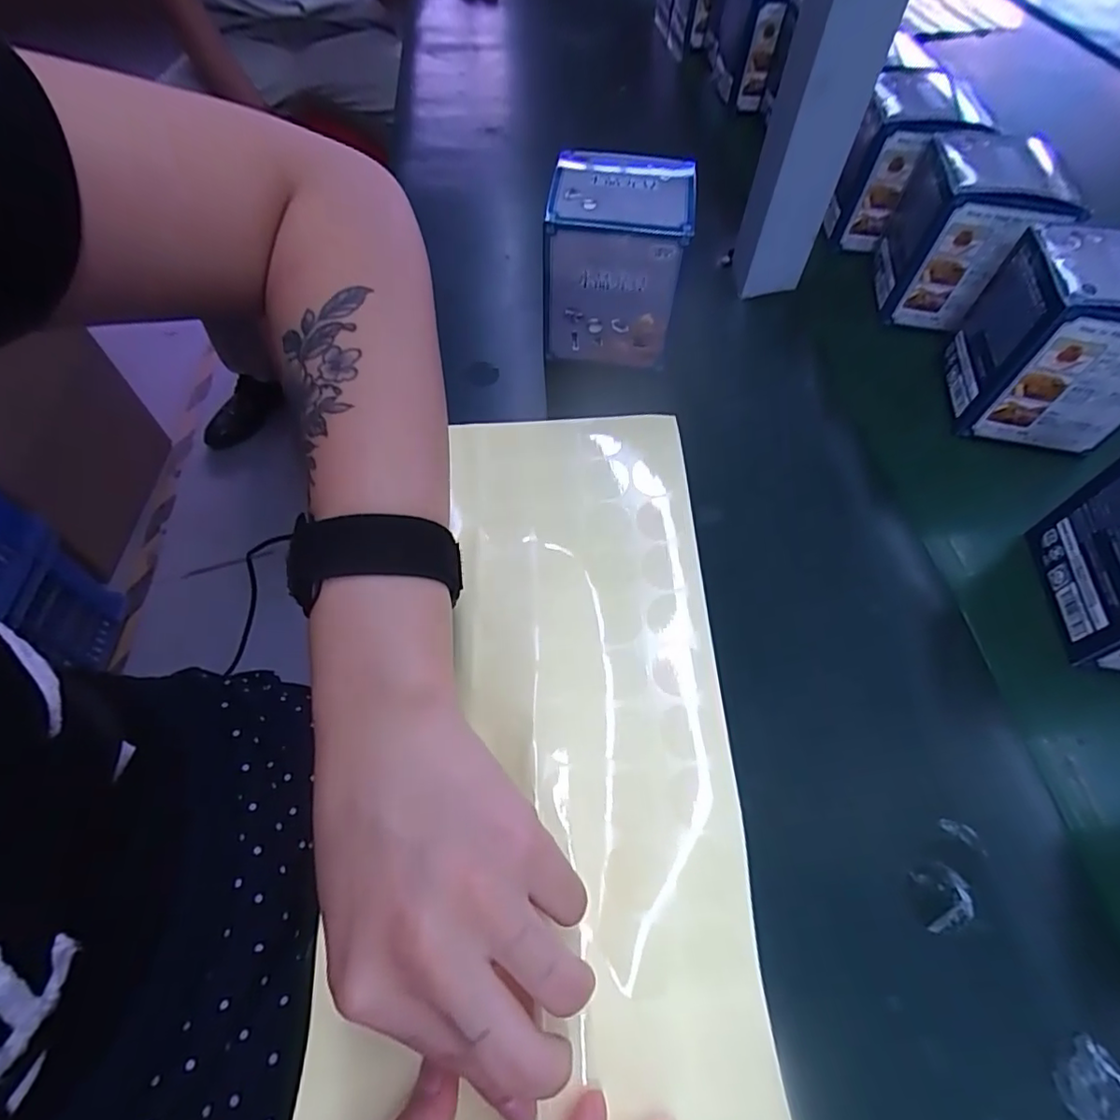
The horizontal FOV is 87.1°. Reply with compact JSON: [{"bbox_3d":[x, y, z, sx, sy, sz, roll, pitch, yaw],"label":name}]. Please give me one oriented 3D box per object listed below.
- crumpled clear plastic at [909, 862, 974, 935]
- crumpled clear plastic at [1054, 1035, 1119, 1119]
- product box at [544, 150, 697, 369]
[{"bbox_3d":[0.150,0.132,0.230,0.021,0.004,0.021,-10,58,-8],"label":"crumpled clear plastic"},{"bbox_3d":[0.185,0.181,0.197,0.026,0.004,0.029,-36,65,-22],"label":"crumpled clear plastic"},{"bbox_3d":[0.035,-0.193,0.368,0.078,0.089,0.093,7,57,3],"label":"product box"}]

